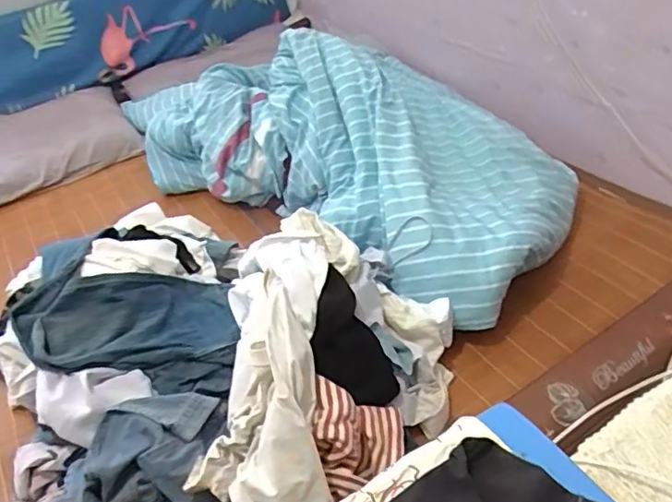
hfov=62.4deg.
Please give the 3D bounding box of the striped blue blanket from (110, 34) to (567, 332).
[{"bbox_3d":[-0.027,-0.286,1.371,1.170,0.314,0.504,24,50,33],"label":"striped blue blanket"}]

